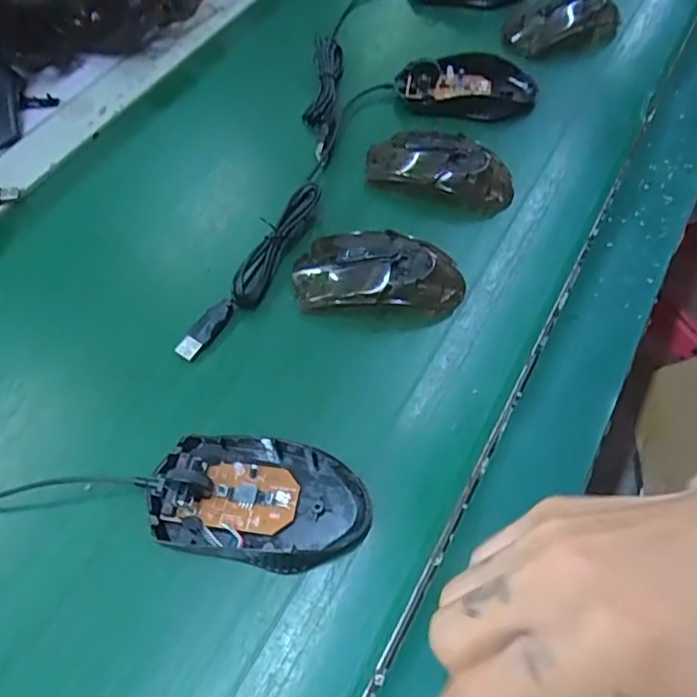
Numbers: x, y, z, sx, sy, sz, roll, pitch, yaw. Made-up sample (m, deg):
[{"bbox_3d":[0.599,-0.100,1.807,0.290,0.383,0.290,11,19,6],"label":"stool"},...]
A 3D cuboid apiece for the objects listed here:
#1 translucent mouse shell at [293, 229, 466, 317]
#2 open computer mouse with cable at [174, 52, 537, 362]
[{"bbox_3d":[0.019,-0.051,0.384,0.108,0.030,0.056,6,58,6],"label":"translucent mouse shell"},{"bbox_3d":[-0.004,-0.142,0.450,0.366,0.026,0.112,-39,64,-20],"label":"open computer mouse with cable"}]

